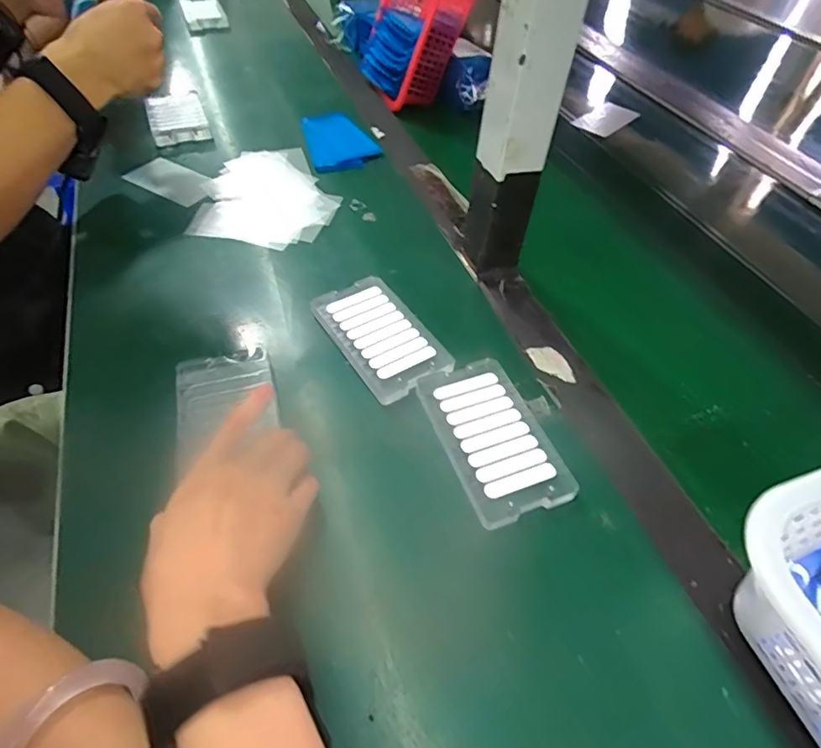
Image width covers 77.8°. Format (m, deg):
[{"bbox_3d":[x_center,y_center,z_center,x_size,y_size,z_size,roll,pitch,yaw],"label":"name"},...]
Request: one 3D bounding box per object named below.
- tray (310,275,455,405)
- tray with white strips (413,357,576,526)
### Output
[{"bbox_3d":[-0.025,-0.033,0.422,0.069,0.016,0.124,-26,57,-23],"label":"tray"},{"bbox_3d":[0.057,0.042,0.359,0.072,0.011,0.121,-12,53,-14],"label":"tray with white strips"}]

